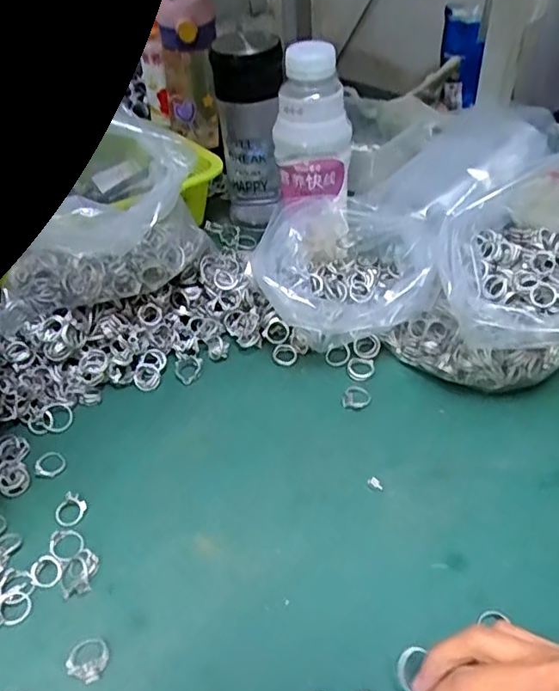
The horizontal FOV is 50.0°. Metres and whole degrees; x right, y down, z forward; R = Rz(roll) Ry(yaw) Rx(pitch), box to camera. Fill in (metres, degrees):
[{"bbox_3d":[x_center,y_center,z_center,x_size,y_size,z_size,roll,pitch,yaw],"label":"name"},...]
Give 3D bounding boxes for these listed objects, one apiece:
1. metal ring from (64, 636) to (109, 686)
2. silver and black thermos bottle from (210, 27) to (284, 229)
[{"bbox_3d":[-0.106,0.172,0.330,0.024,0.006,0.023,-2,42,2],"label":"metal ring"},{"bbox_3d":[-0.027,-0.206,0.589,0.062,0.184,0.056,-4,42,0],"label":"silver and black thermos bottle"}]

